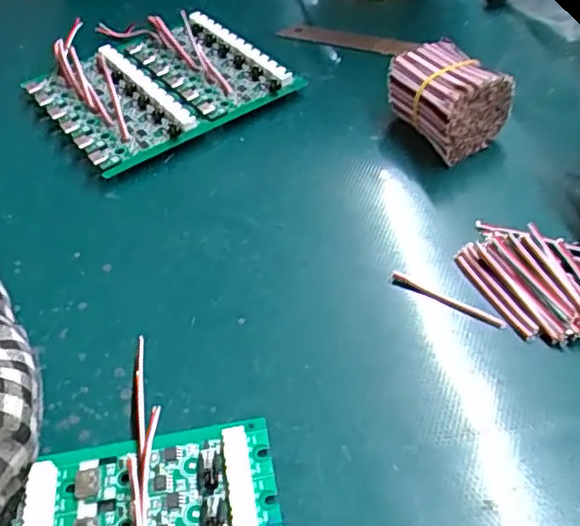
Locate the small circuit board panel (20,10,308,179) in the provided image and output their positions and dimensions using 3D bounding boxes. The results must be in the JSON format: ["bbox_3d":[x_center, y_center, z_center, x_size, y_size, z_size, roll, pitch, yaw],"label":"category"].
[{"bbox_3d":[-0.073,-0.099,0.343,0.114,0.026,0.097,-30,53,-22],"label":"small circuit board panel"}]

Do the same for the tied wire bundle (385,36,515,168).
[{"bbox_3d":[0.078,-0.081,0.308,0.042,0.039,0.050,-26,52,-19],"label":"tied wire bundle"}]

